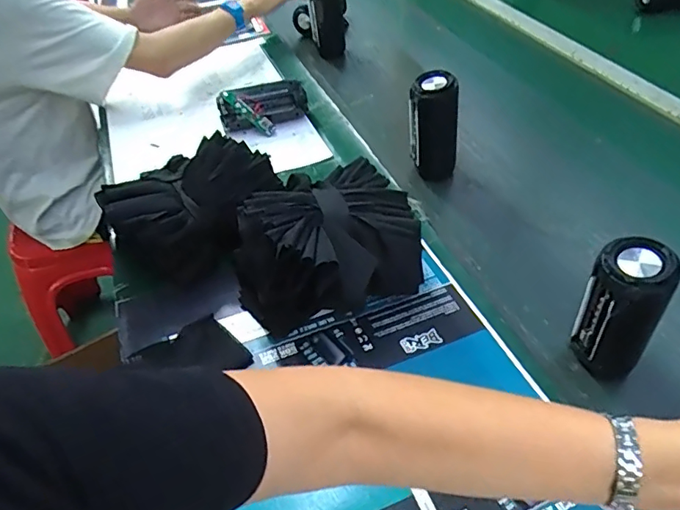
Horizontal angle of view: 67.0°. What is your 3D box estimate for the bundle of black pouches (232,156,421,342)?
[{"bbox_3d":[-0.021,-0.011,0.576,0.192,0.125,0.184,-20,47,-14],"label":"bundle of black pouches"}]

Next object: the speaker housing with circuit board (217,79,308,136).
[{"bbox_3d":[-0.125,-0.245,0.849,0.143,0.061,0.052,-23,48,-17],"label":"speaker housing with circuit board"}]

